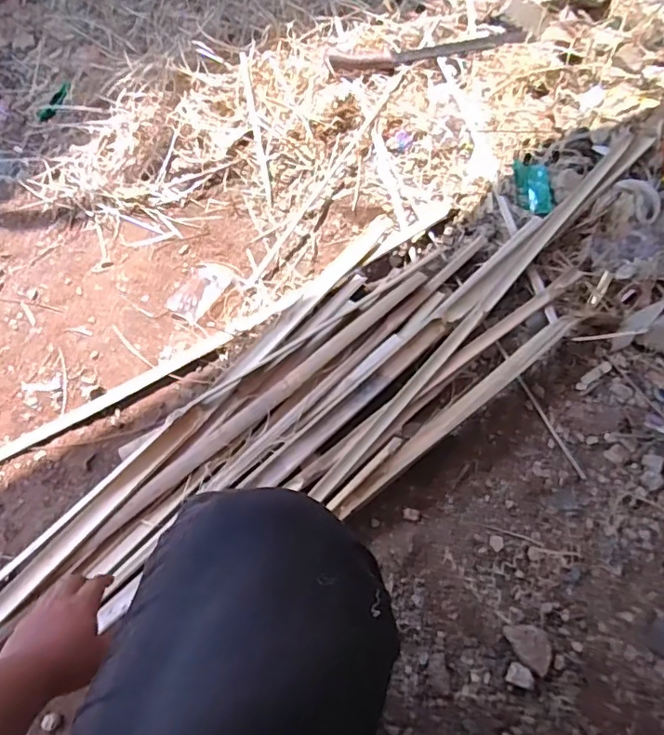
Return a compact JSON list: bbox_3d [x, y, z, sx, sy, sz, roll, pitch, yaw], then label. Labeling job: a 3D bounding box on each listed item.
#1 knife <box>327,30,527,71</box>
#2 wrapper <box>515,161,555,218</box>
[{"bbox_3d":[0.188,-0.625,1.113,0.383,0.021,0.062,-10,65,-4],"label":"knife"},{"bbox_3d":[0.351,-0.308,0.986,0.054,0.021,0.109,-3,65,0],"label":"wrapper"}]

